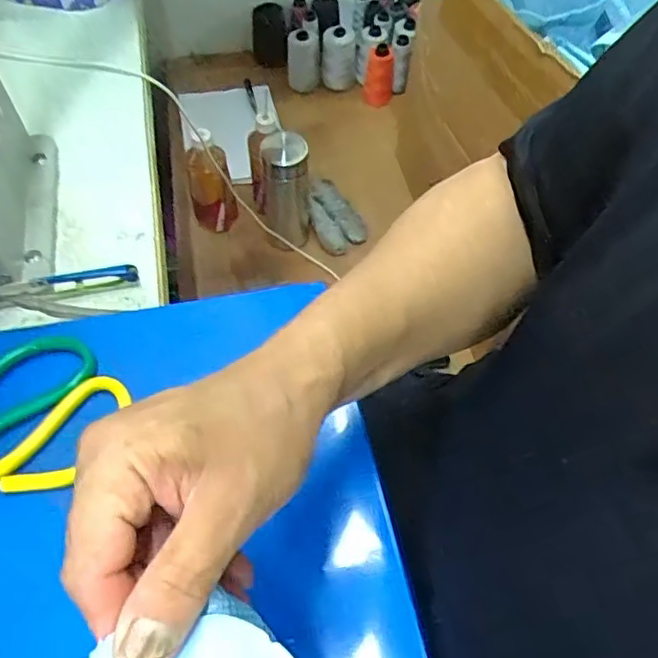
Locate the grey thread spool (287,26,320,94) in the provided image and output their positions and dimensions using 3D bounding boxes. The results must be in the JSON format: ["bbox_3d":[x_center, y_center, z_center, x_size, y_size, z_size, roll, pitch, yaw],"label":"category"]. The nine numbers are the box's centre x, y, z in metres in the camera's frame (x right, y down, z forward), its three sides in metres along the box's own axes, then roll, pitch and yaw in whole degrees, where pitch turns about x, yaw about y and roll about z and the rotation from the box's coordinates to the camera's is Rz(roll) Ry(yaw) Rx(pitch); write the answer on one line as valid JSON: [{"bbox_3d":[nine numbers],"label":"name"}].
[{"bbox_3d":[-0.049,-0.511,1.153,0.060,0.096,0.055,1,58,-2],"label":"grey thread spool"}]

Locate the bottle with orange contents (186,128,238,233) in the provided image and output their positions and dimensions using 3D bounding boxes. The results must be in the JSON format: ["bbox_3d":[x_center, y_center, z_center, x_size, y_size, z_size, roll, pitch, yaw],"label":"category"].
[{"bbox_3d":[-0.188,-0.227,0.957,0.059,0.164,0.059,21,59,11],"label":"bottle with orange contents"}]

